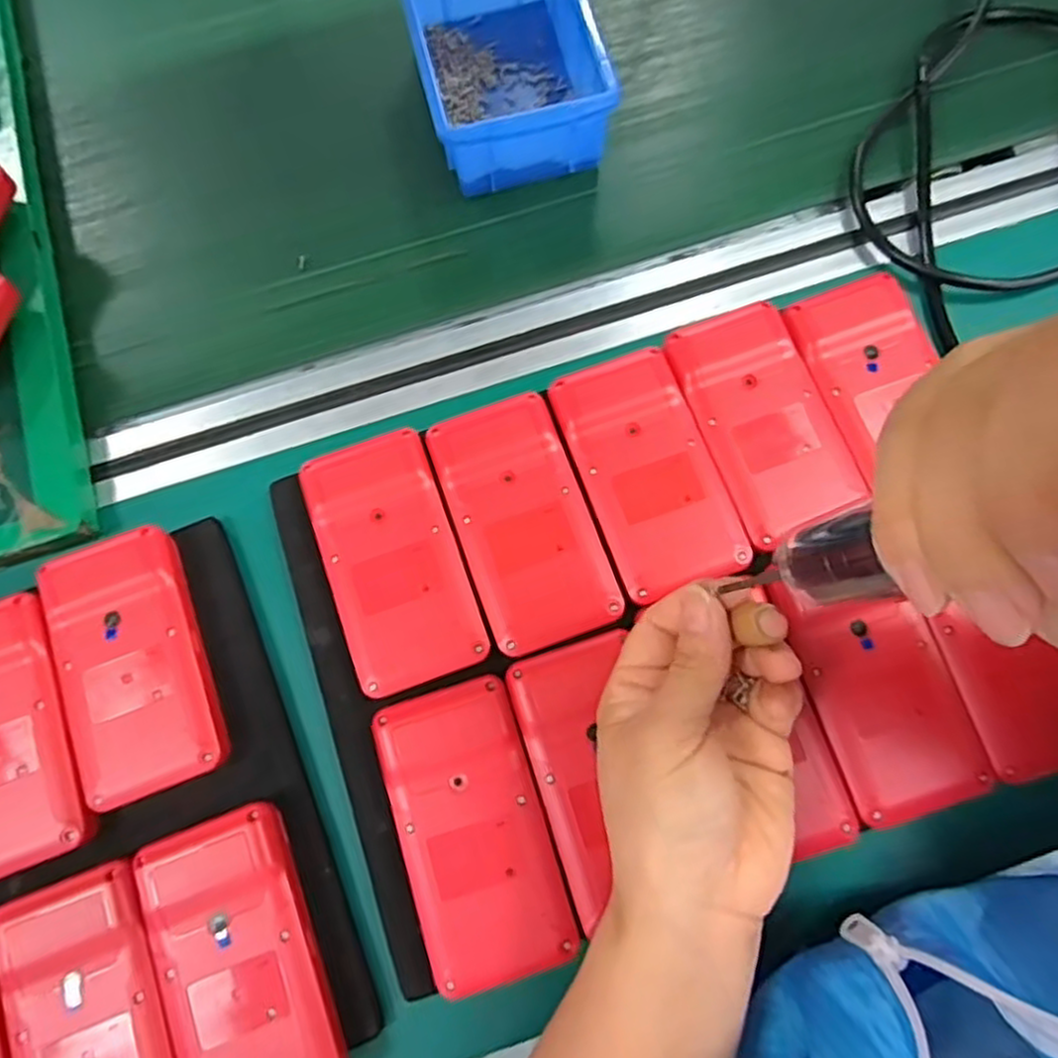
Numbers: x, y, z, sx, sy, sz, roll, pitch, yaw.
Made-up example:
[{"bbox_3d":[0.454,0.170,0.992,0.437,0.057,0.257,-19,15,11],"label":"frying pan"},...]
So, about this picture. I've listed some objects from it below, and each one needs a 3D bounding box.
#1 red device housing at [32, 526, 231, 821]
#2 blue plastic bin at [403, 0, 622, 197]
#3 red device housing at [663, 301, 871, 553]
[{"bbox_3d":[-0.186,0.063,0.333,0.062,0.016,0.119,-21,75,-4],"label":"red device housing"},{"bbox_3d":[-0.016,-0.273,0.410,0.093,0.058,0.142,-13,75,-1],"label":"blue plastic bin"},{"bbox_3d":[0.115,-0.051,0.363,0.062,0.031,0.114,-20,75,-3],"label":"red device housing"}]

